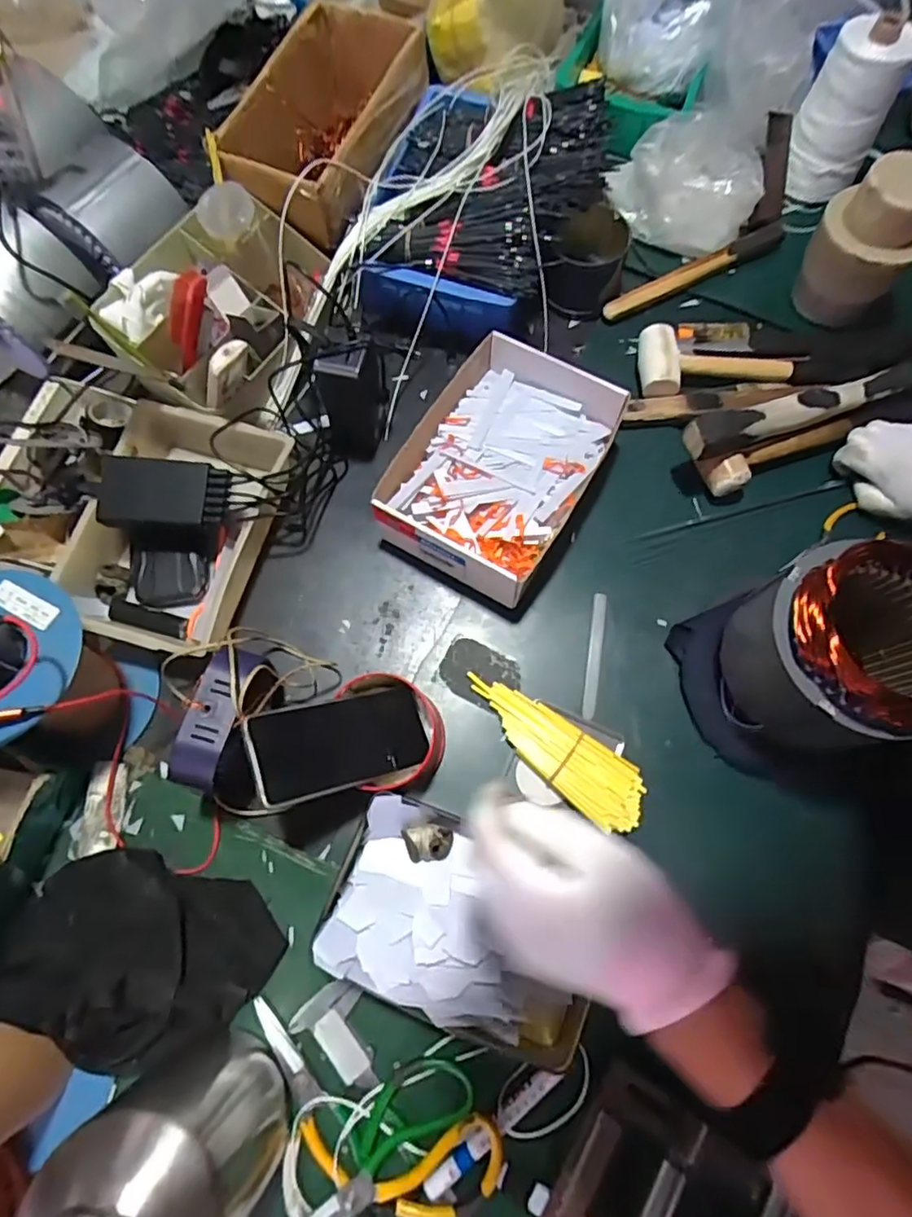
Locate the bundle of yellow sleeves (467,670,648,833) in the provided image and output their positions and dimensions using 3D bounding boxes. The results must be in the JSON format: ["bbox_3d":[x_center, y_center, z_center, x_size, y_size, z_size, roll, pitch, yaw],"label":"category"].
[{"bbox_3d":[0.091,0.130,0.567,0.187,0.030,0.061,36,75,10],"label":"bundle of yellow sleeves"}]

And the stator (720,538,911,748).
[{"bbox_3d":[0.330,0.024,0.514,0.170,0.159,0.137,-39,78,-10],"label":"stator"}]

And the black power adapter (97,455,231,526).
[{"bbox_3d":[-0.286,-0.114,0.582,0.122,0.017,0.064,4,72,1],"label":"black power adapter"}]

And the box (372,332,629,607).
[{"bbox_3d":[0.047,-0.150,0.628,0.187,0.074,0.257,31,76,8],"label":"box"}]

